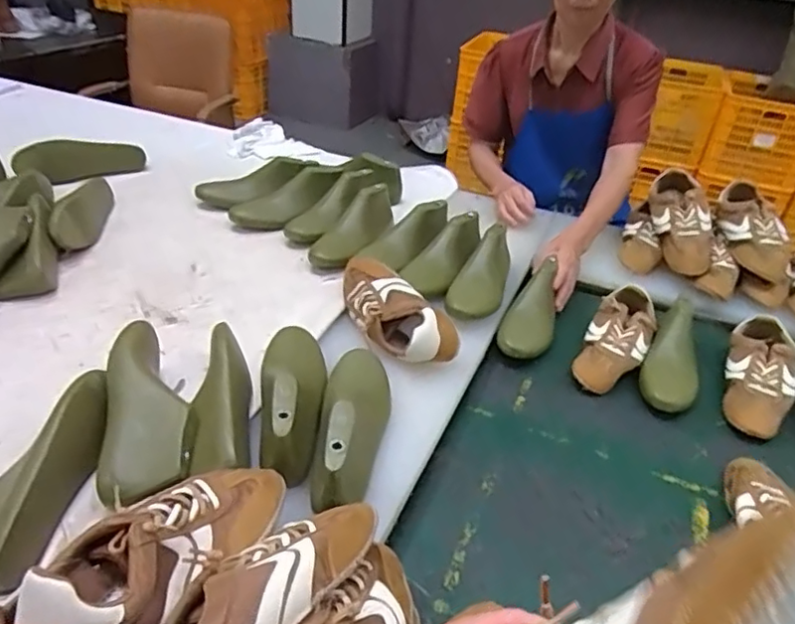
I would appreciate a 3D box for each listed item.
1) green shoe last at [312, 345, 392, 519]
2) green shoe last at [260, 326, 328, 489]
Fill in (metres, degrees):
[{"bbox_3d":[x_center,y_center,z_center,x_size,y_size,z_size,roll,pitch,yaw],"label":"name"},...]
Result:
[{"bbox_3d":[-0.055,0.125,0.734,0.078,0.088,0.249,5,36,3],"label":"green shoe last"},{"bbox_3d":[-0.130,0.095,0.759,0.077,0.099,0.263,-2,36,-7],"label":"green shoe last"}]

